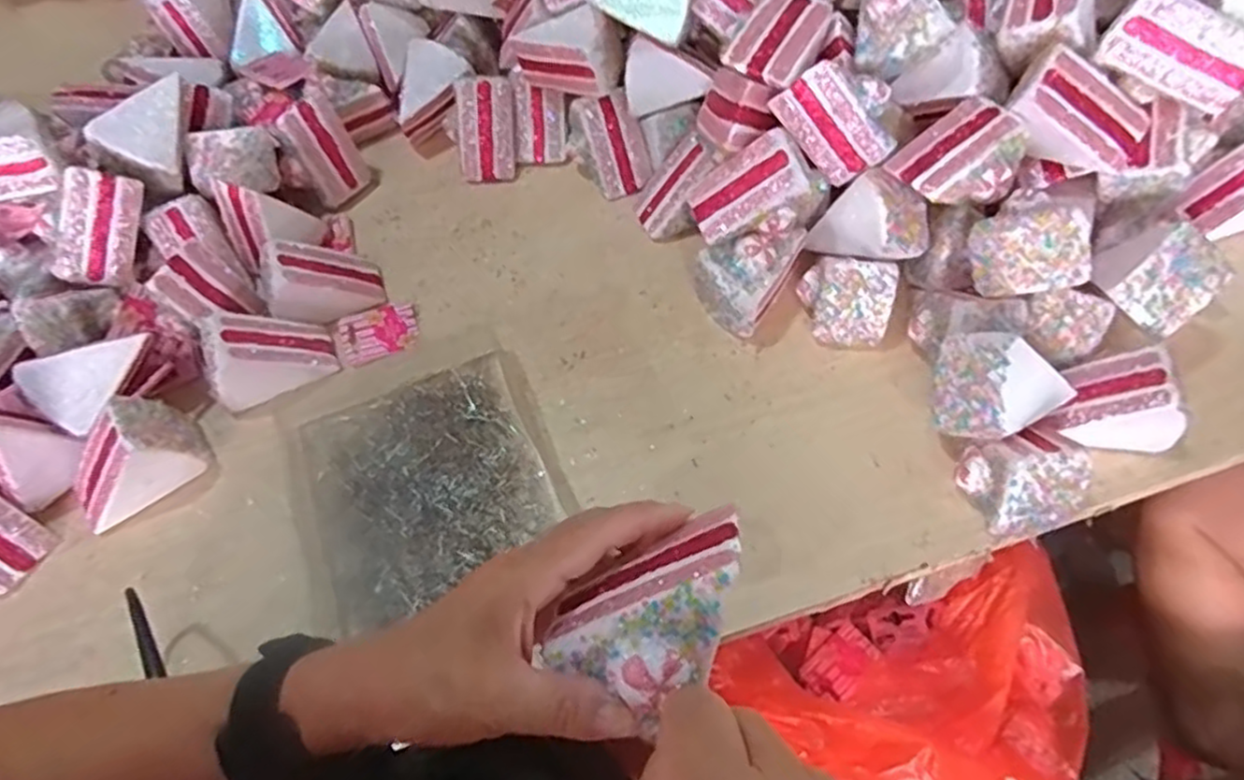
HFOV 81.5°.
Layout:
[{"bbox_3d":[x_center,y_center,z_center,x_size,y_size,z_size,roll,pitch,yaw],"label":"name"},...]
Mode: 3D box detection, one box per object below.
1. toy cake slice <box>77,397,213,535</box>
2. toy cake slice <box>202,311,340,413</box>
[{"bbox_3d":[-0.359,0.048,0.521,0.093,0.061,0.056,-33,63,-16],"label":"toy cake slice"},{"bbox_3d":[-0.276,-0.031,0.562,0.088,0.056,0.057,-22,60,-10],"label":"toy cake slice"}]

